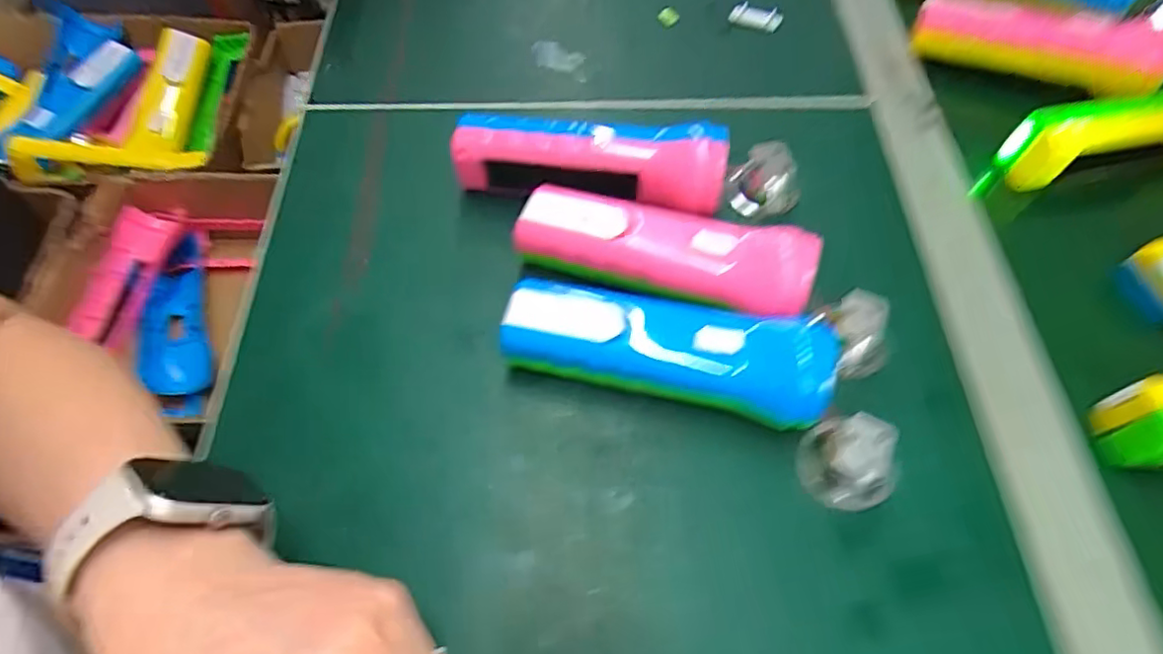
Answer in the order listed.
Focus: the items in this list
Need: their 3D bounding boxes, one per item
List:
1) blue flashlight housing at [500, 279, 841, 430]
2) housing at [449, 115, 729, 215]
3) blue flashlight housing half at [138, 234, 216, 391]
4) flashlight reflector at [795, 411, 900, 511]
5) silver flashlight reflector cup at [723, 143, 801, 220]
[{"bbox_3d":[0.040,0.013,0.307,0.157,0.045,0.043,12,61,6],"label":"blue flashlight housing"},{"bbox_3d":[0.003,-0.092,0.361,0.157,0.054,0.046,8,61,4],"label":"housing"},{"bbox_3d":[-0.350,-0.007,0.528,0.045,0.033,0.155,-17,64,-11],"label":"blue flashlight housing half"},{"bbox_3d":[0.129,0.064,0.289,0.042,0.028,0.038,27,64,14],"label":"flashlight reflector"},{"bbox_3d":[0.112,-0.088,0.371,0.042,0.036,0.031,8,61,4],"label":"silver flashlight reflector cup"}]

